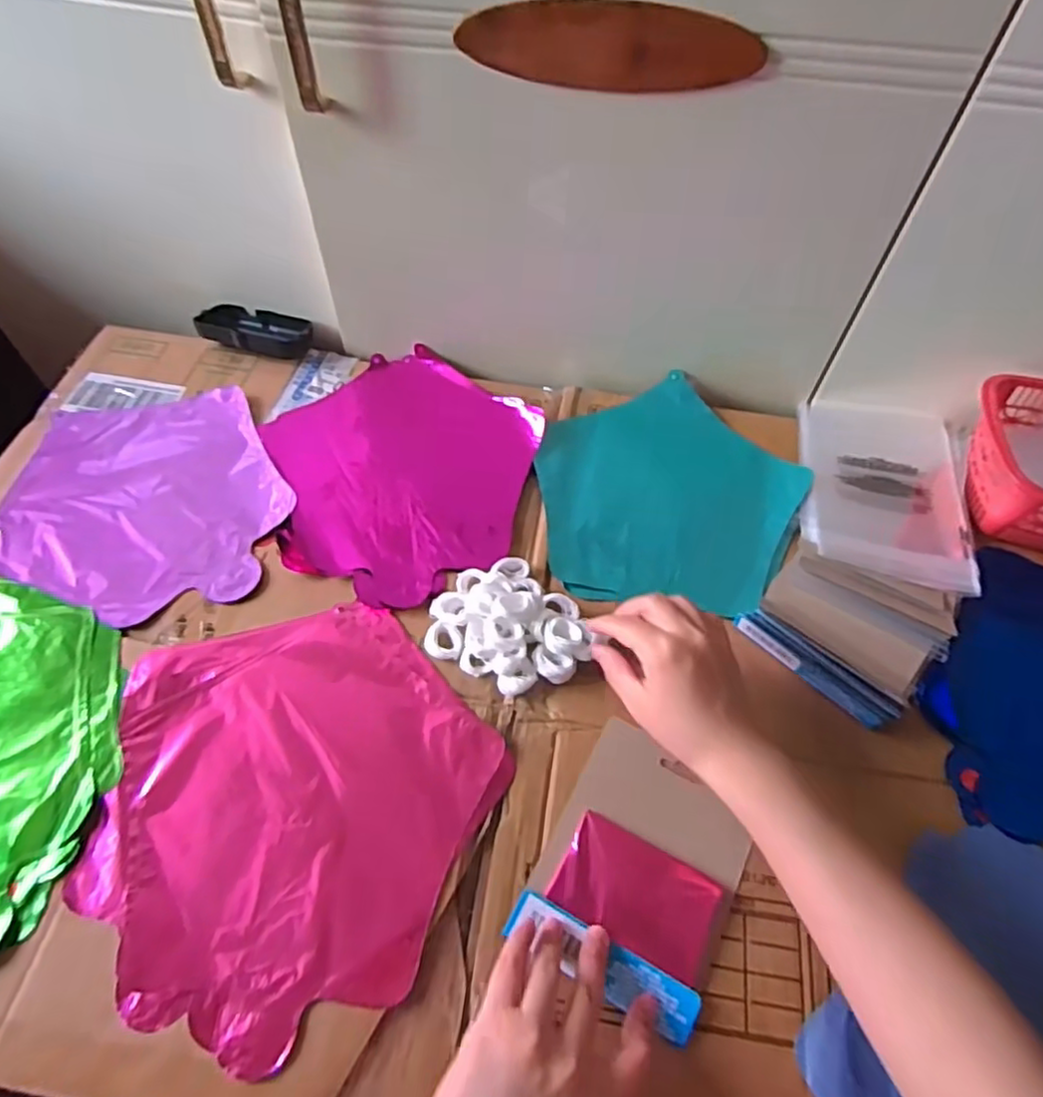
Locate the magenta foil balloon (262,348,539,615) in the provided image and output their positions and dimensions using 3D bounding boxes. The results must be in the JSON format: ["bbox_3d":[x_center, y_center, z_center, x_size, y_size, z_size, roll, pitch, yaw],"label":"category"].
[{"bbox_3d":[-0.103,-0.073,0.581,0.237,0.015,0.232,1,56,-2],"label":"magenta foil balloon"}]

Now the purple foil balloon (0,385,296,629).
[{"bbox_3d":[-0.309,-0.039,0.559,0.223,0.015,0.223,-10,57,-9],"label":"purple foil balloon"}]

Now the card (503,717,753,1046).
[{"bbox_3d":[0.077,0.197,0.424,0.114,0.016,0.142,26,59,14],"label":"card"}]

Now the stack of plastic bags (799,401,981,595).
[{"bbox_3d":[0.312,-0.058,0.582,0.136,0.015,0.196,14,56,6],"label":"stack of plastic bags"}]

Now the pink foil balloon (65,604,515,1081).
[{"bbox_3d":[-0.149,0.154,0.437,0.241,0.011,0.253,-37,65,-24],"label":"pink foil balloon"}]

